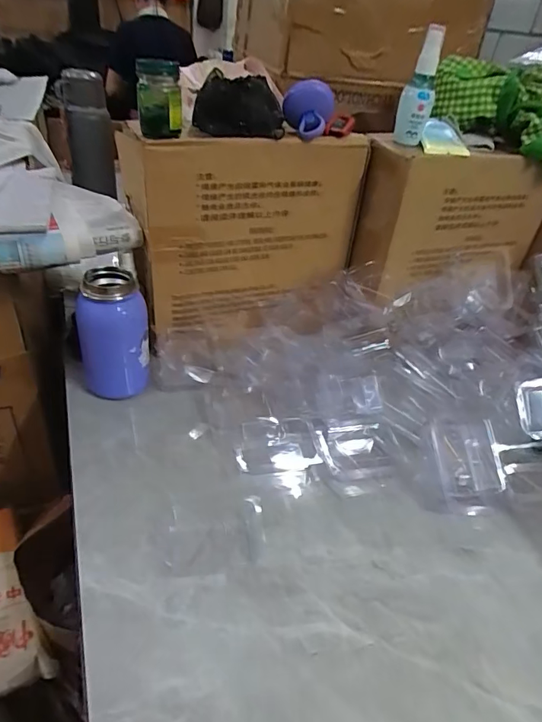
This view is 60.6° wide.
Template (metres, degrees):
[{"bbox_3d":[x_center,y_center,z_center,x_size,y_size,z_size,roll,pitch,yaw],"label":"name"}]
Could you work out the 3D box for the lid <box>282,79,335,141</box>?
[{"bbox_3d":[0.042,-0.283,0.520,0.053,0.055,0.033,10,37,4],"label":"lid"}]

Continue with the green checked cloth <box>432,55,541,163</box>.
[{"bbox_3d":[0.315,-0.323,0.600,0.209,0.088,0.061,31,43,28],"label":"green checked cloth"}]

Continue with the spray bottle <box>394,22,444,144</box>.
[{"bbox_3d":[0.173,-0.317,0.540,0.038,0.117,0.029,13,37,8],"label":"spray bottle"}]

